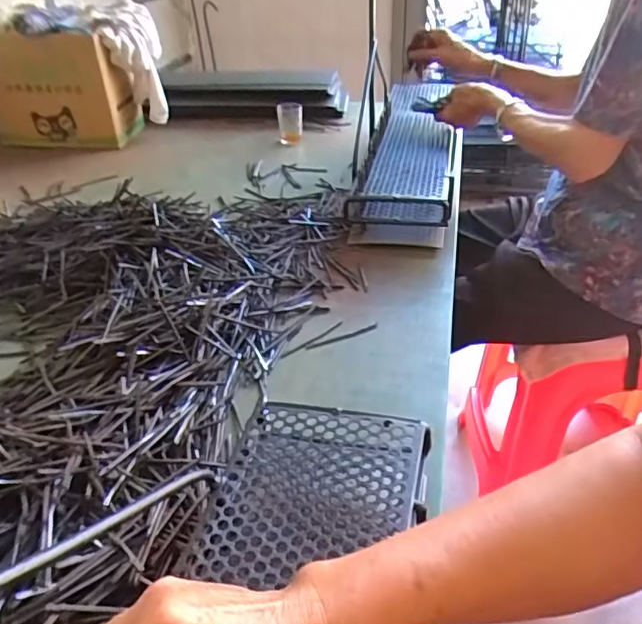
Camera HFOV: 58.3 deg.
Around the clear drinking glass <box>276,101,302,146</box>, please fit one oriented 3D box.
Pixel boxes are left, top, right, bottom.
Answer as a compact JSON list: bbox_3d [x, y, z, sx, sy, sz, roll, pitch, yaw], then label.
[{"bbox_3d":[-0.066,-0.411,1.255,0.053,0.085,0.048,-4,35,0],"label":"clear drinking glass"}]

